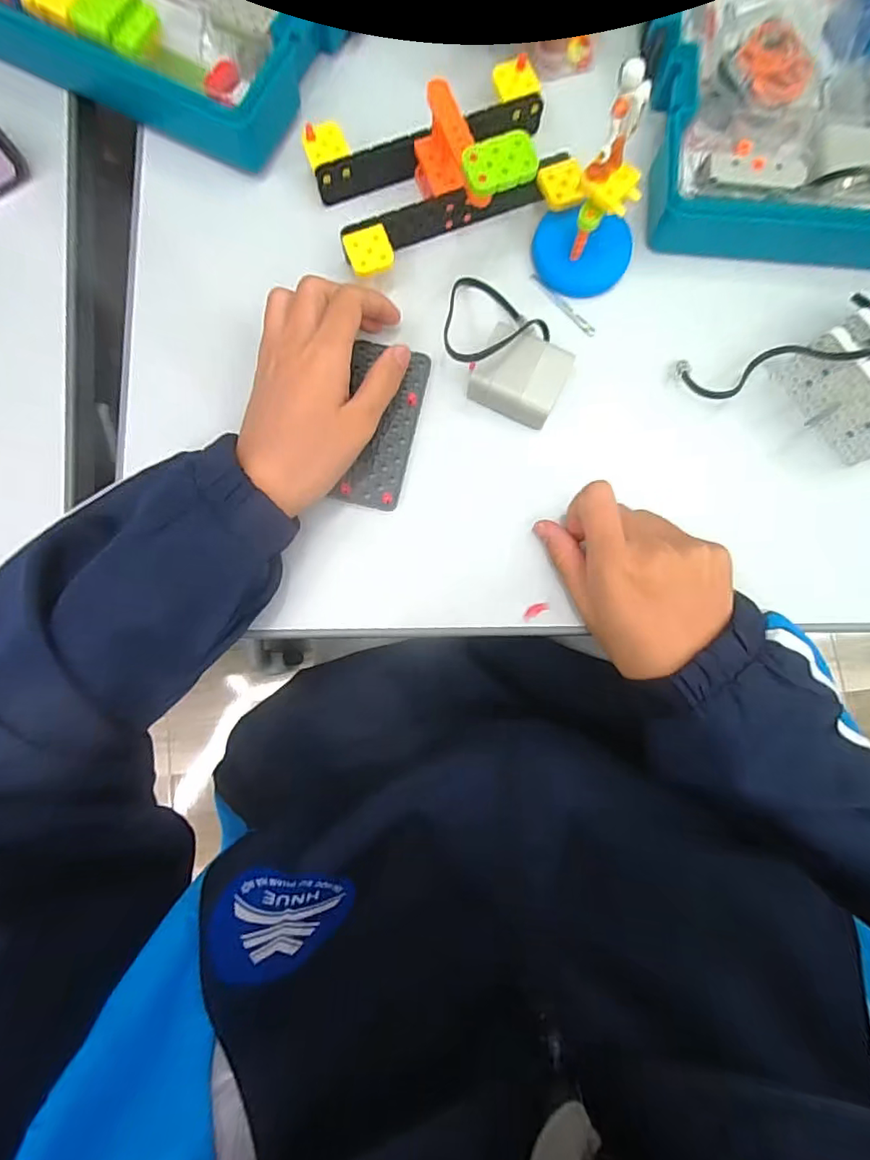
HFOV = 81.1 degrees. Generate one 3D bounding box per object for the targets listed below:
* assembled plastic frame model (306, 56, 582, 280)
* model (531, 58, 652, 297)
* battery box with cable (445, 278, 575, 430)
[{"bbox_3d":[0.005,-0.251,0.302,0.145,0.062,0.106,-17,84,-3],"label":"assembled plastic frame model"},{"bbox_3d":[0.092,-0.218,0.280,0.063,0.101,0.056,17,83,1],"label":"model"},{"bbox_3d":[0.040,-0.138,0.306,0.083,0.027,0.081,24,83,2],"label":"battery box with cable"}]

